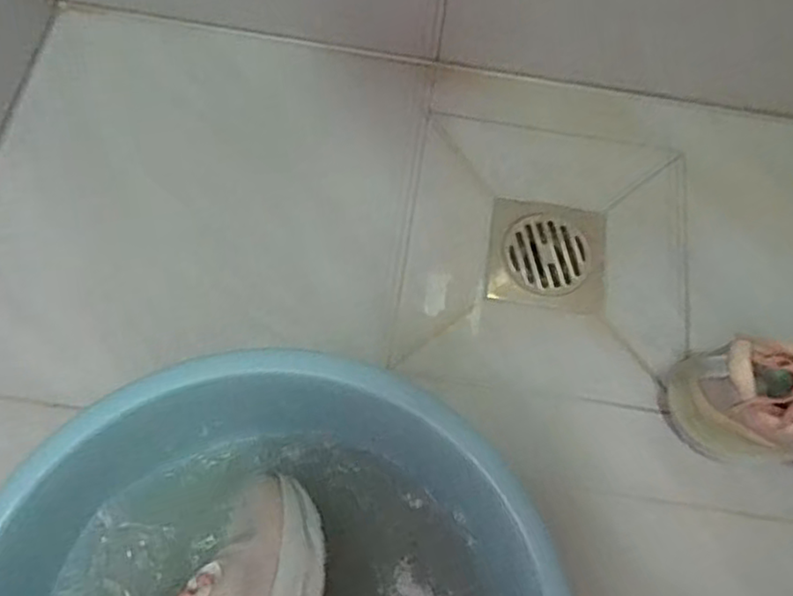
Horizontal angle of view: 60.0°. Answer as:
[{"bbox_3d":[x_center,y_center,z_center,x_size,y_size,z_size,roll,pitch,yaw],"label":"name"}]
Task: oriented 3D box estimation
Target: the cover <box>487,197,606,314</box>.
[{"bbox_3d":[0.134,-0.039,0.606,0.100,0.010,0.096,7,66,0],"label":"cover"}]

